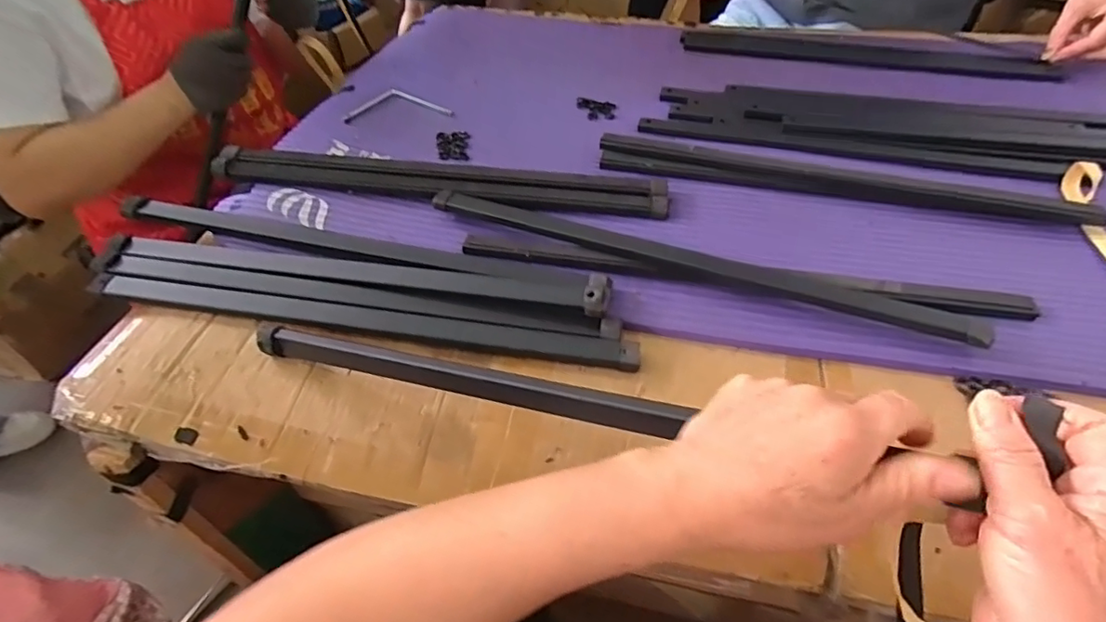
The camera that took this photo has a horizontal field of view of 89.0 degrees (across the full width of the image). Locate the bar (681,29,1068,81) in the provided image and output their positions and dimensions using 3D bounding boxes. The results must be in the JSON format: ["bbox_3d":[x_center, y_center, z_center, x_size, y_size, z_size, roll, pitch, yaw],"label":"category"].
[{"bbox_3d":[0.408,-0.344,0.748,0.455,0.020,0.042,10,48,12],"label":"bar"}]

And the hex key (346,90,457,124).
[{"bbox_3d":[-0.184,-0.247,0.668,0.119,0.007,0.070,-11,46,-9],"label":"hex key"}]

